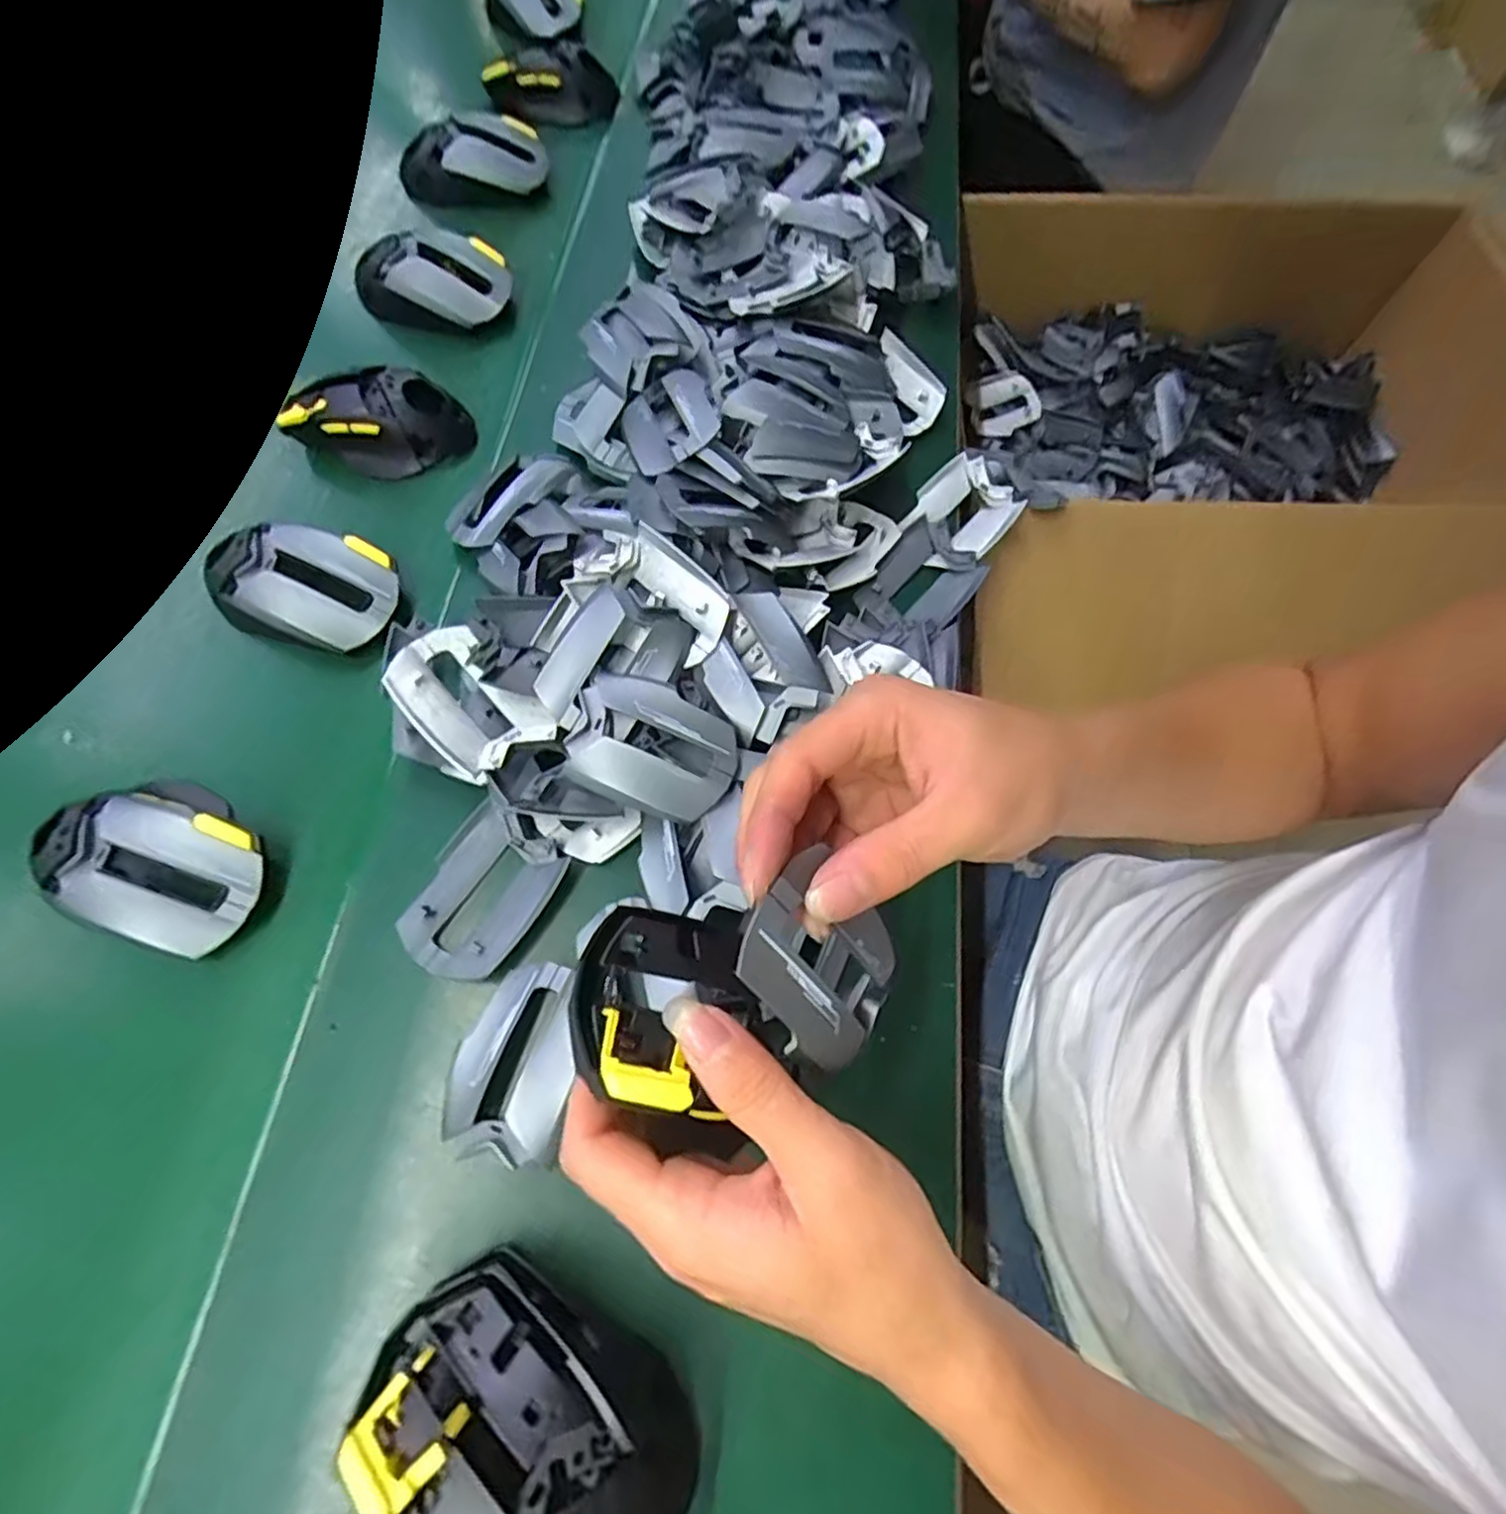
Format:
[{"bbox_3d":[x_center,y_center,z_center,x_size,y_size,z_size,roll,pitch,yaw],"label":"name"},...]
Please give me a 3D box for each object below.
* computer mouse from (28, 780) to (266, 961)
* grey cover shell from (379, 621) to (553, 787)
[{"bbox_3d":[-0.285,0.049,0.341,0.107,0.047,0.068,28,70,9],"label":"computer mouse"},{"bbox_3d":[-0.138,-0.030,0.336,0.051,0.019,0.077,-37,74,-15],"label":"grey cover shell"}]

